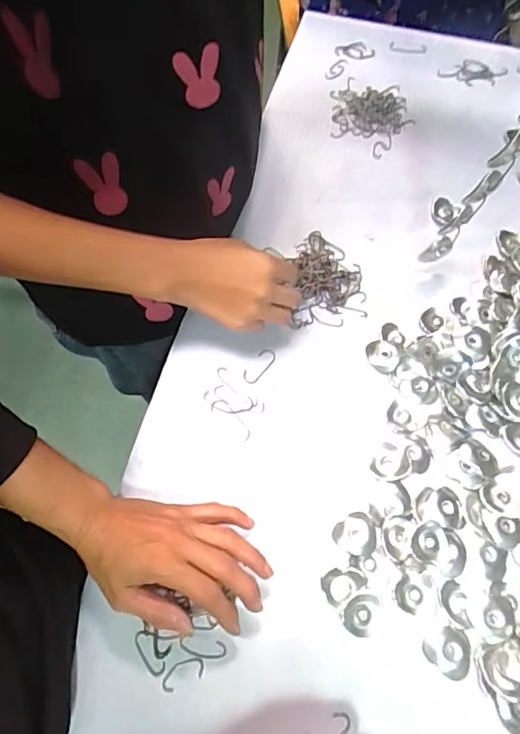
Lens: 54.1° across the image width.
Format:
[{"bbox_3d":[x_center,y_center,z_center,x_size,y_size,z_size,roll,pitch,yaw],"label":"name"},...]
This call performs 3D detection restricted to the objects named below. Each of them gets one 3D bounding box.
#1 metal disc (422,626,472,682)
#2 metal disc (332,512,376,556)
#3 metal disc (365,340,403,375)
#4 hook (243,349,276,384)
[{"bbox_3d":[0.146,0.219,0.386,0.034,0.010,0.033,1,64,-1],"label":"metal disc"},{"bbox_3d":[0.080,0.140,0.421,0.034,0.004,0.032,1,64,-1],"label":"metal disc"},{"bbox_3d":[0.121,-0.011,0.495,0.032,0.007,0.035,1,64,-1],"label":"metal disc"},{"bbox_3d":[-0.001,-0.001,0.491,0.018,0.004,0.042,36,68,15],"label":"hook"}]

